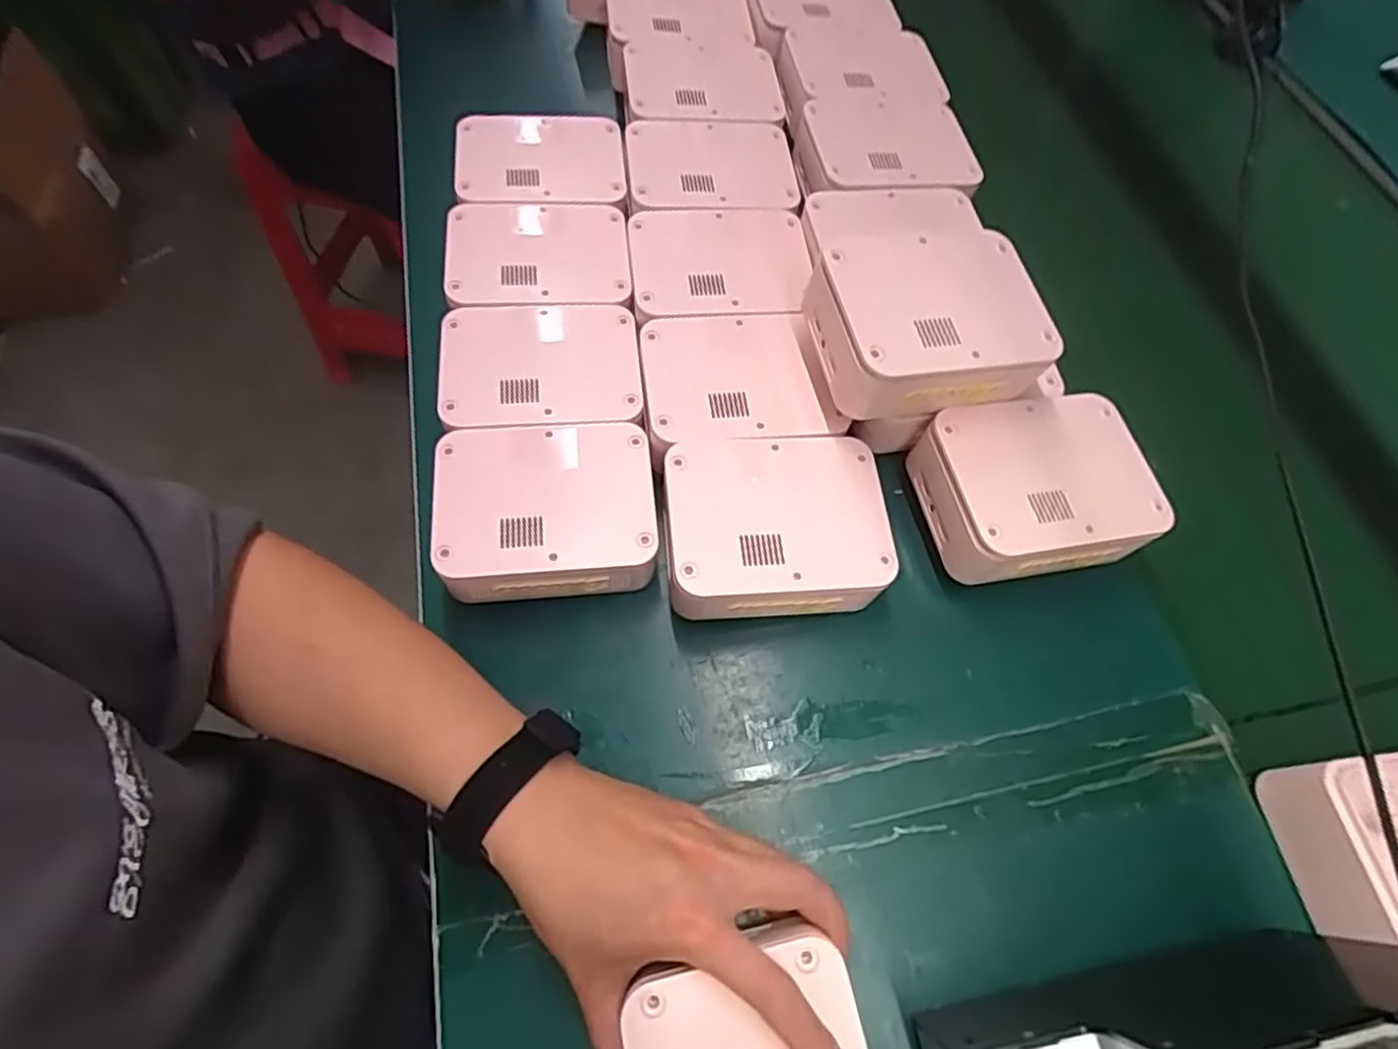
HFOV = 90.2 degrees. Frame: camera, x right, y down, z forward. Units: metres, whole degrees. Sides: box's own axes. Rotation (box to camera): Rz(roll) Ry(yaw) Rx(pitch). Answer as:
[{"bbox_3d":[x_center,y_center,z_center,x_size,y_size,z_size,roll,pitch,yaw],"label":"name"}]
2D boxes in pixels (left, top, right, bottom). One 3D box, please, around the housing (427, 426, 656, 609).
[{"bbox_3d":[-0.092,-0.010,0.427,0.124,0.042,0.099,-6,64,-3],"label":"housing"}]

